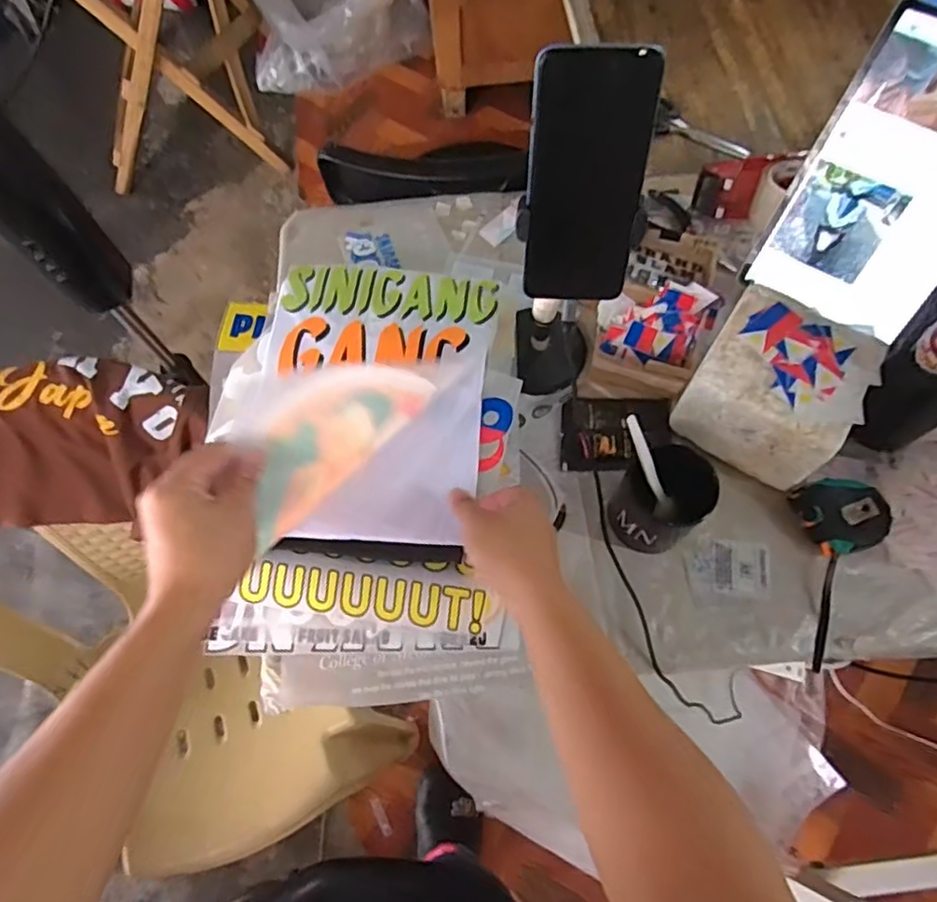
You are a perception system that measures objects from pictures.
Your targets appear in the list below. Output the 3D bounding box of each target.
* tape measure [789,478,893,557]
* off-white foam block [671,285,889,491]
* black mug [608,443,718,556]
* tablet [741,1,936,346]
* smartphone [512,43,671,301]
[{"bbox_3d":[0.368,0.062,0.614,0.069,0.050,0.074,0,67,1],"label":"tape measure"},{"bbox_3d":[0.306,-0.061,0.629,0.144,0.120,0.138,32,72,13],"label":"off-white foam block"},{"bbox_3d":[0.185,0.048,0.600,0.083,0.095,0.076,0,67,1],"label":"black mug"},{"bbox_3d":[0.382,-0.236,0.549,0.157,0.241,0.018,31,34,15],"label":"tablet"},{"bbox_3d":[0.079,-0.176,0.420,0.081,0.162,0.006,1,43,2],"label":"smartphone"}]

